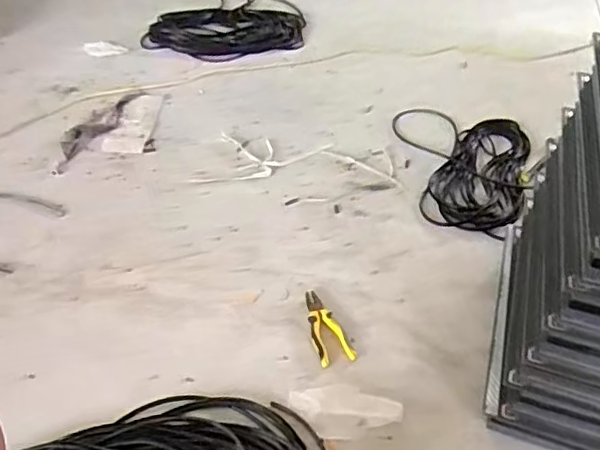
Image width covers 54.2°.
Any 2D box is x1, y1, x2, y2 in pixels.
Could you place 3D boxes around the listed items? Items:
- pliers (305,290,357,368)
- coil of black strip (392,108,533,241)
[{"bbox_3d":[0.050,0.212,1.249,0.074,0.021,0.199,-10,42,-17],"label":"pliers"},{"bbox_3d":[0.522,-0.183,1.754,0.396,0.072,0.612,2,40,-4],"label":"coil of black strip"}]

